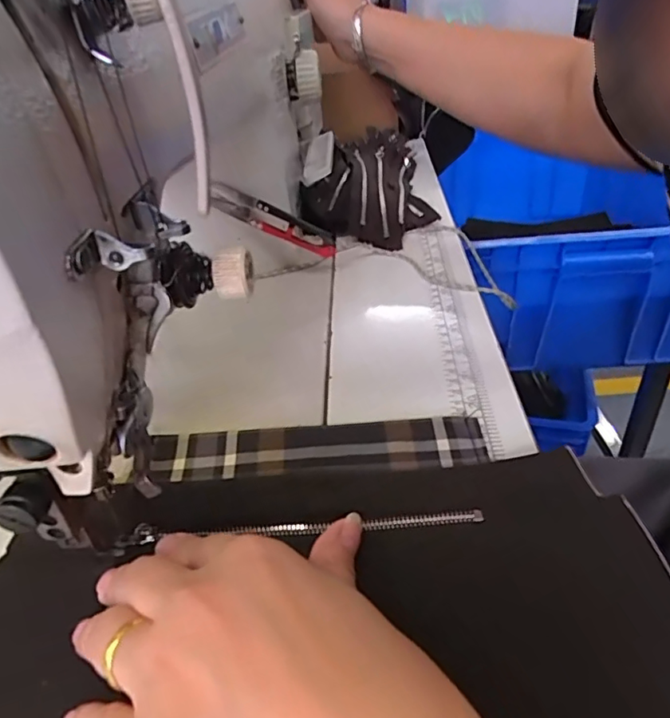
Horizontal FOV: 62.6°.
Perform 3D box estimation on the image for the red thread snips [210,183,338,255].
[{"bbox_3d":[-0.048,-0.110,0.438,0.104,0.022,0.017,21,32,-18],"label":"red thread snips"}]

